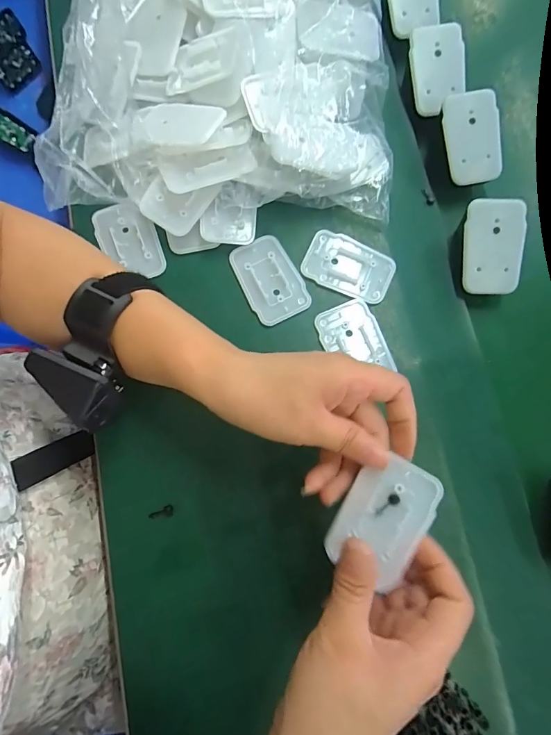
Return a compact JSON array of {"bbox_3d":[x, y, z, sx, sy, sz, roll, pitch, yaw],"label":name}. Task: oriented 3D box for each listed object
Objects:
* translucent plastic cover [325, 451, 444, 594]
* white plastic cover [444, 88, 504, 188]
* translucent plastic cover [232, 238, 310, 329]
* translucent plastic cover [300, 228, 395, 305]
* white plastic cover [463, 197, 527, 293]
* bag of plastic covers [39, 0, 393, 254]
[{"bbox_3d":[0.062,0.085,0.229,0.044,0.013,0.066,30,80,4],"label":"translucent plastic cover"},{"bbox_3d":[0.156,-0.181,0.317,0.041,0.006,0.067,-10,101,5],"label":"white plastic cover"},{"bbox_3d":[-0.005,-0.069,0.315,0.044,0.004,0.067,-27,82,-6],"label":"translucent plastic cover"},{"bbox_3d":[0.058,-0.080,0.318,0.069,0.004,0.044,25,81,2],"label":"translucent plastic cover"},{"bbox_3d":[0.163,-0.090,0.301,0.042,0.006,0.068,-2,102,6],"label":"white plastic cover"},{"bbox_3d":[-0.048,-0.244,0.308,0.258,0.087,0.282,-5,81,-3],"label":"bag of plastic covers"}]

